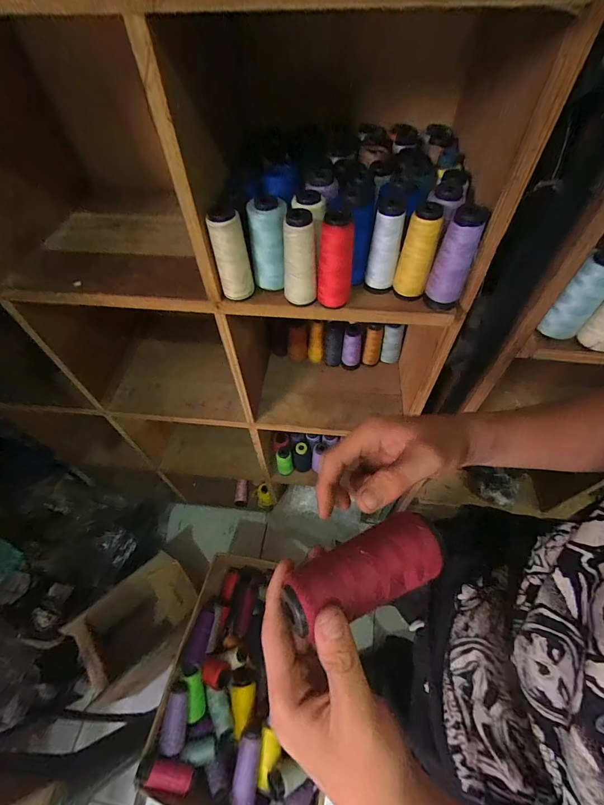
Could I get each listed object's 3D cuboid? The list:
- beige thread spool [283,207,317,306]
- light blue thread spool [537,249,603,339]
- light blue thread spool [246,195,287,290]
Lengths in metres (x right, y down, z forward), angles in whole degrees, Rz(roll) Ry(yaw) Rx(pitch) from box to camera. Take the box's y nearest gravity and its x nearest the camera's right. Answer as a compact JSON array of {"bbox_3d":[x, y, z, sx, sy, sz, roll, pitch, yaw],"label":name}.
[{"bbox_3d":[-0.003,-0.174,0.413,0.039,0.106,0.031,-3,54,-1],"label":"beige thread spool"},{"bbox_3d":[0.353,-0.132,0.425,0.043,0.105,0.042,-1,54,1],"label":"light blue thread spool"},{"bbox_3d":[-0.042,-0.202,0.432,0.044,0.103,0.047,-1,54,1],"label":"light blue thread spool"}]

